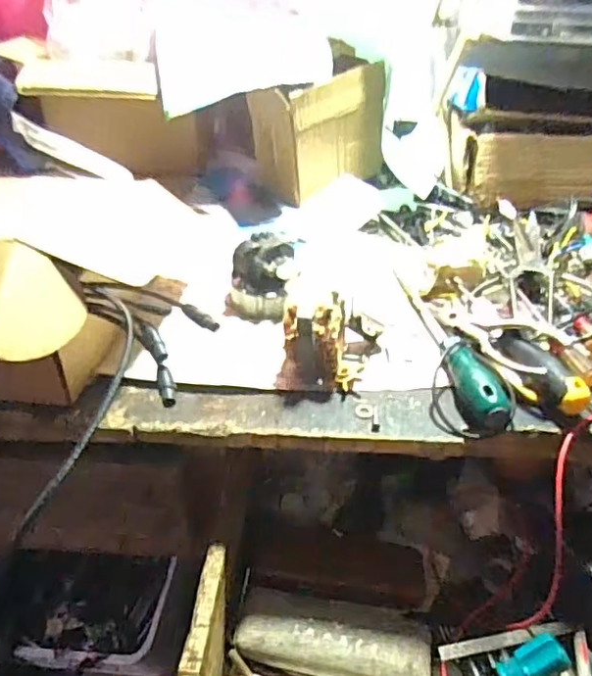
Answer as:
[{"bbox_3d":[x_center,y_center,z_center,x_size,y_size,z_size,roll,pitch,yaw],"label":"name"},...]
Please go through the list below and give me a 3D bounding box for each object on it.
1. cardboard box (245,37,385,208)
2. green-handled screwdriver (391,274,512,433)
[{"bbox_3d":[0.029,-0.261,0.736,0.164,0.140,0.096,-28,45,-34],"label":"cardboard box"},{"bbox_3d":[0.136,-0.003,0.519,0.034,0.027,0.216,-3,36,-6],"label":"green-handled screwdriver"}]

